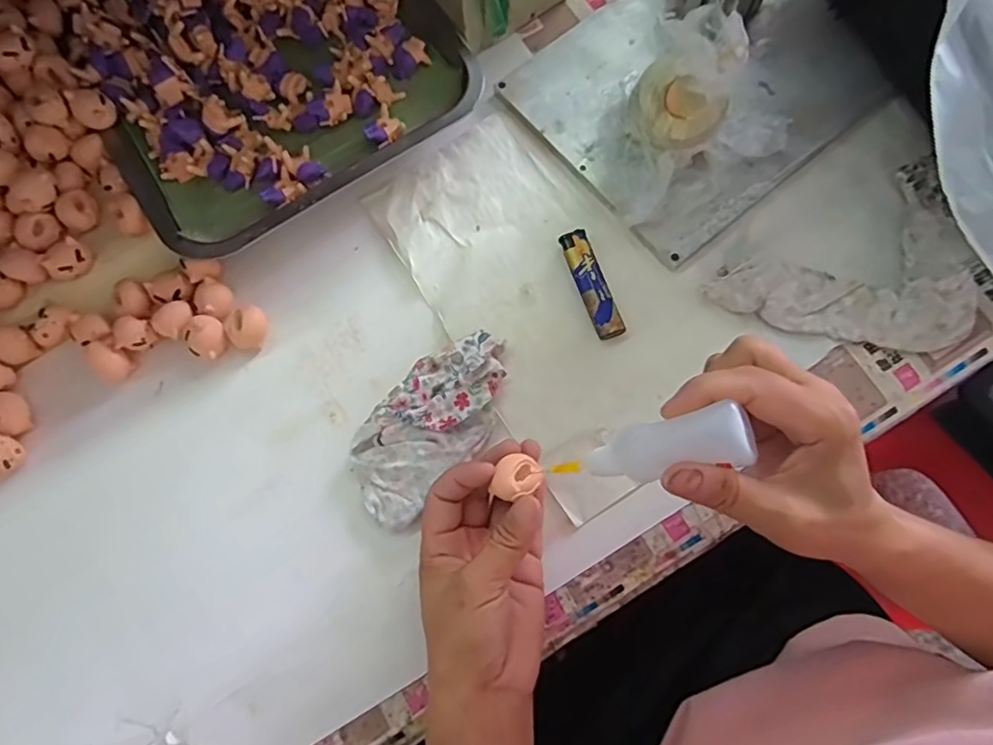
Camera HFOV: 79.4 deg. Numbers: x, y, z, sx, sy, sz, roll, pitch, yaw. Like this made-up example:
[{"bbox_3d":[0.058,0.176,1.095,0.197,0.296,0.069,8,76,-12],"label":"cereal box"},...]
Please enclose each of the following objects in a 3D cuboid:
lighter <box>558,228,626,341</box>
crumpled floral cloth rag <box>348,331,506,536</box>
[{"bbox_3d":[0.067,-0.062,0.424,0.020,0.014,0.081,-20,76,-5],"label":"lighter"},{"bbox_3d":[-0.043,0.033,0.402,0.067,0.025,0.137,35,78,9],"label":"crumpled floral cloth rag"}]

